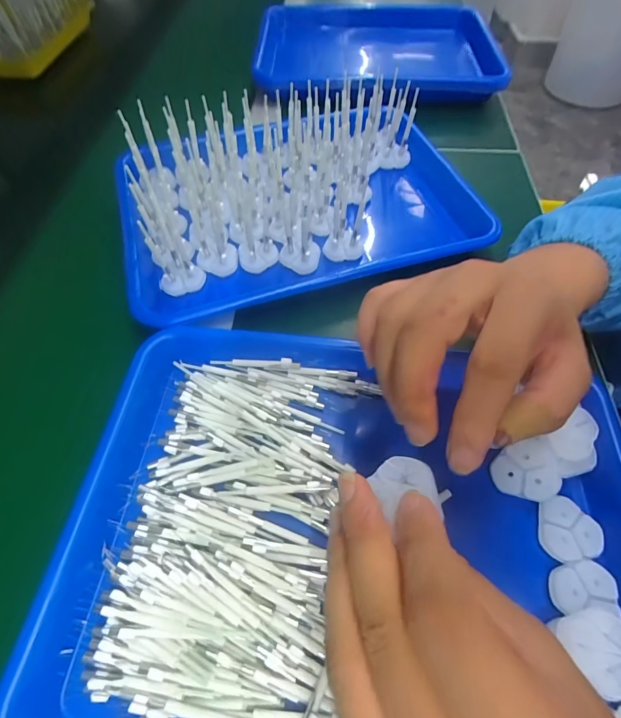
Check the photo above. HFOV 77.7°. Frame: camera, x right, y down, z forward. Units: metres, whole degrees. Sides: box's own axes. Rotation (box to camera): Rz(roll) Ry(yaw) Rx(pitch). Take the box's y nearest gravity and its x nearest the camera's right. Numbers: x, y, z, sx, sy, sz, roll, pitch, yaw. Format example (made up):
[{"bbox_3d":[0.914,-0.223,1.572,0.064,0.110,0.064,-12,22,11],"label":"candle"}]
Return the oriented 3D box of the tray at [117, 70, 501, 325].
[{"bbox_3d":[-0.005,-0.173,0.371,0.344,0.072,0.241,-13,59,-11],"label":"tray"}]

